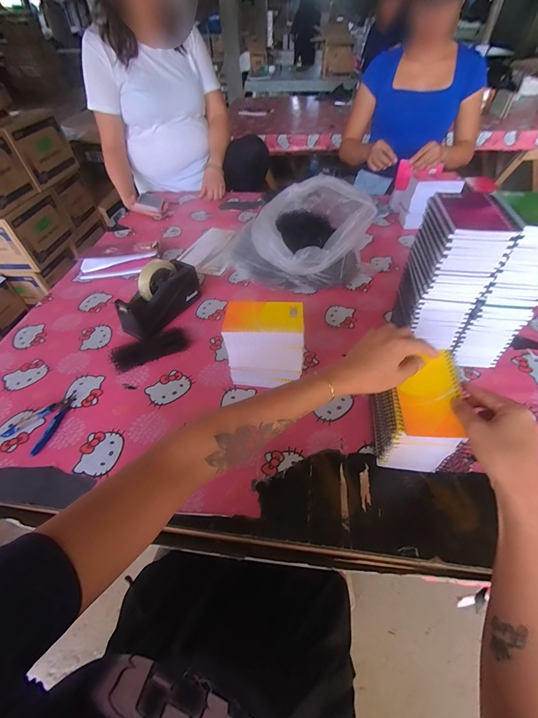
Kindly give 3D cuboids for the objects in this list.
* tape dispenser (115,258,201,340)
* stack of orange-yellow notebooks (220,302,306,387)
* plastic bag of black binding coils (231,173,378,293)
[{"bbox_3d":[-0.254,-0.146,0.708,0.065,0.120,0.204,23,54,23],"label":"tape dispenser"},{"bbox_3d":[-0.003,-0.019,0.561,0.131,0.153,0.081,4,49,6],"label":"stack of orange-yellow notebooks"},{"bbox_3d":[0.065,-0.326,0.807,0.267,0.204,0.310,-26,51,-18],"label":"plastic bag of black binding coils"}]

